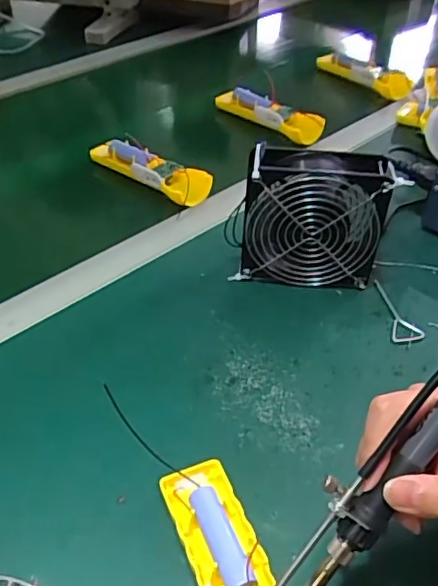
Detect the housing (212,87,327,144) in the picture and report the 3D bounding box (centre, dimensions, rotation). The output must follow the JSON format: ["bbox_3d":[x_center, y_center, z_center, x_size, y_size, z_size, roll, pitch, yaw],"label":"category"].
[{"bbox_3d":[0.062,-0.241,0.784,0.159,0.038,0.034,27,49,26],"label":"housing"}]

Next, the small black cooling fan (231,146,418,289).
[{"bbox_3d":[0.084,-0.065,0.523,0.127,0.120,0.046,6,43,6],"label":"small black cooling fan"}]

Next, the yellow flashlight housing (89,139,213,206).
[{"bbox_3d":[-0.083,-0.149,0.681,0.170,0.026,0.042,30,50,29],"label":"yellow flashlight housing"}]

